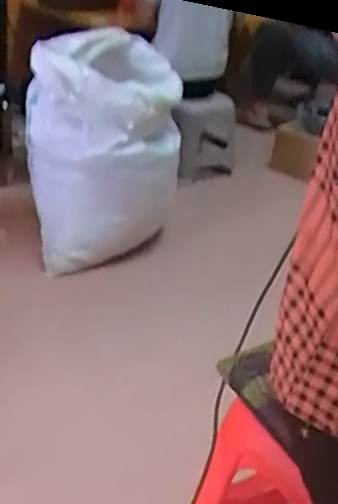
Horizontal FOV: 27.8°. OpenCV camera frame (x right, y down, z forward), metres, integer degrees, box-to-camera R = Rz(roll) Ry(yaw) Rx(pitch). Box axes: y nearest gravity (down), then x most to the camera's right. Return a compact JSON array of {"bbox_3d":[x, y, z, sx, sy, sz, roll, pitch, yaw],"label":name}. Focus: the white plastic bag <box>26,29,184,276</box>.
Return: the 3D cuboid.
[{"bbox_3d":[-0.185,-0.288,1.908,0.390,0.550,0.305,-4,32,-18],"label":"white plastic bag"}]

